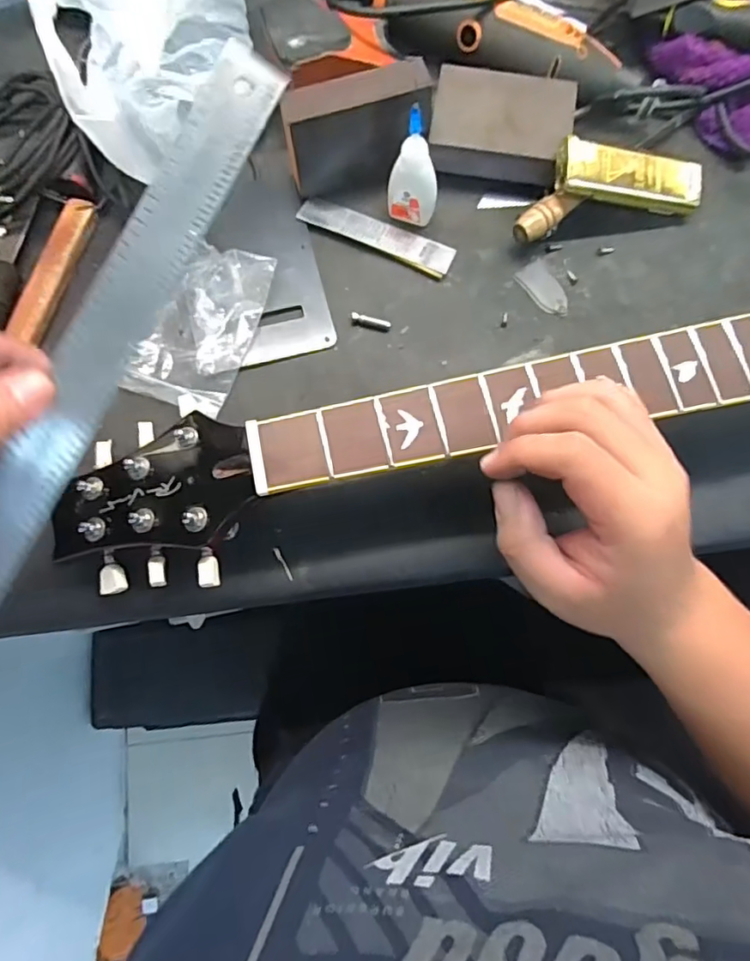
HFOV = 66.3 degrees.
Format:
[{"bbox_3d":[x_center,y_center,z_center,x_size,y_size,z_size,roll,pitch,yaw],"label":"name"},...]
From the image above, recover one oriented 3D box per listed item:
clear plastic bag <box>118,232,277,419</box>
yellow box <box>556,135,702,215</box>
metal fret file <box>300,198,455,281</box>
[{"bbox_3d":[-0.121,-0.108,0.399,0.072,0.019,0.116,20,77,6],"label":"clear plastic bag"},{"bbox_3d":[0.179,-0.213,0.403,0.108,0.016,0.035,5,106,-12],"label":"yellow box"},{"bbox_3d":[0.001,-0.183,0.423,0.117,0.004,0.027,24,78,7],"label":"metal fret file"}]

